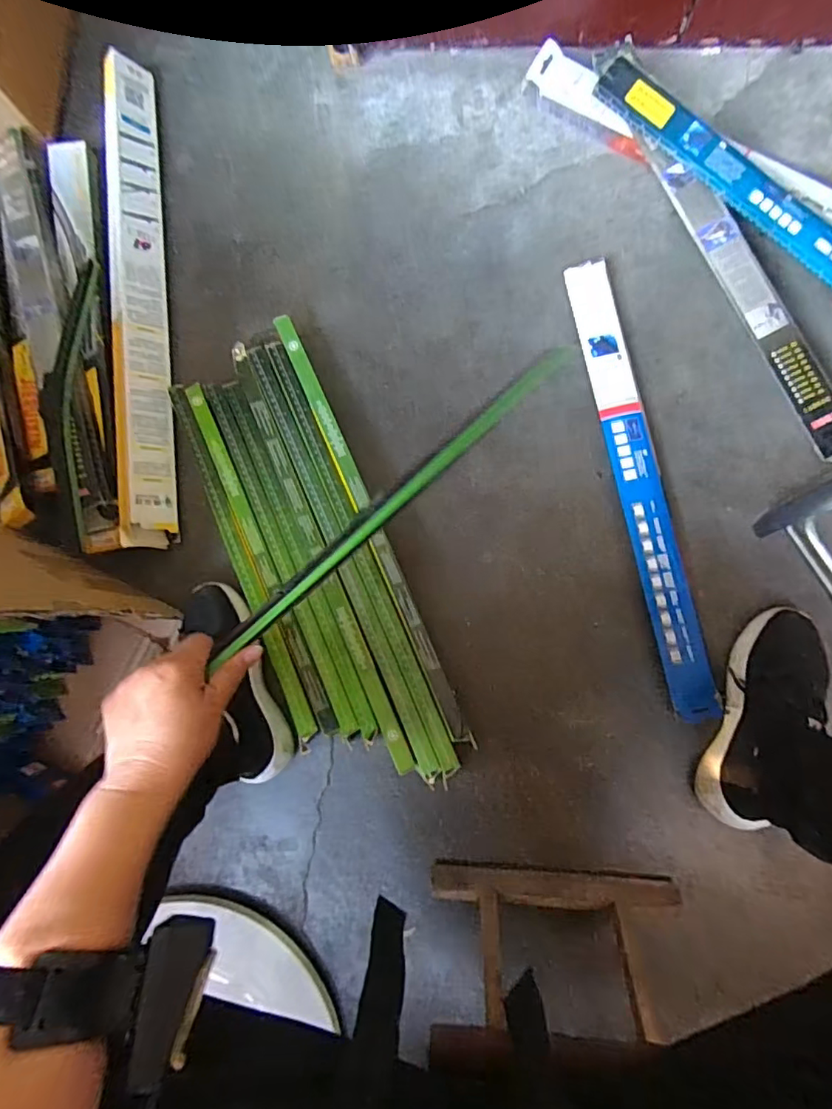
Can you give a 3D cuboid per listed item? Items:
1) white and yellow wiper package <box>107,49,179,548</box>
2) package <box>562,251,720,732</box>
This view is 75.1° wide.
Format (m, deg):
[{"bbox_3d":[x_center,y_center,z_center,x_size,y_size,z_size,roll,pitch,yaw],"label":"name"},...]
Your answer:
[{"bbox_3d":[-0.369,-0.343,0.723,0.066,0.023,0.671,-2,83,-23],"label":"white and yellow wiper package"},{"bbox_3d":[0.270,-0.088,0.657,0.053,0.018,0.562,-12,83,3],"label":"package"}]

